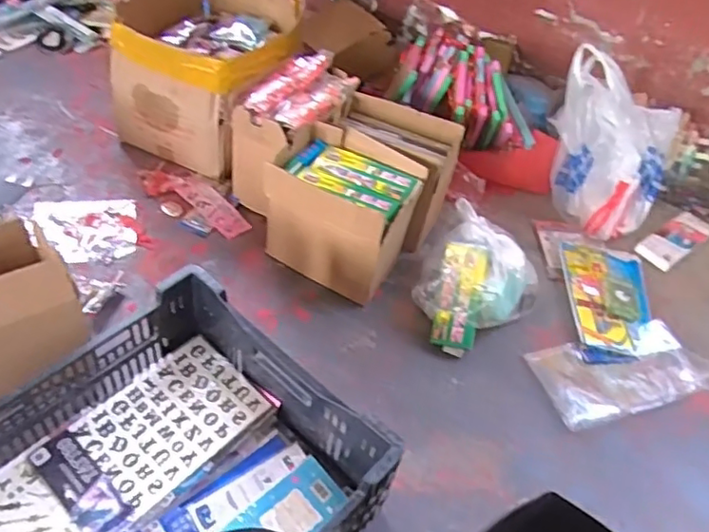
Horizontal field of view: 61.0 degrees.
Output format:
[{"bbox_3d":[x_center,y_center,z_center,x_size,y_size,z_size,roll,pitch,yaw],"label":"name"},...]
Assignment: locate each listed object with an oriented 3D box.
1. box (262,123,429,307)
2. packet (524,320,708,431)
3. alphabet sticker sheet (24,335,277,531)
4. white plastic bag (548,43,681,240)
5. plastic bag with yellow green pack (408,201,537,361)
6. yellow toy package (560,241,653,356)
[{"bbox_3d":[-0.013,-0.097,1.078,0.226,0.209,0.173,23,41,19],"label":"box"},{"bbox_3d":[0.473,0.184,1.055,0.328,0.029,0.160,-10,42,-20],"label":"packet"},{"bbox_3d":[-0.267,0.222,0.816,0.170,0.007,0.271,38,54,23],"label":"alphabet sticker sheet"},{"bbox_3d":[0.528,-0.245,1.271,0.255,0.328,0.167,26,42,22],"label":"white plastic bag"},{"bbox_3d":[0.204,0.031,1.060,0.194,0.169,0.190,26,43,23],"label":"plastic bag with yellow green pack"},{"bbox_3d":[0.499,0.052,1.172,0.172,0.024,0.265,15,47,-5],"label":"yellow toy package"}]

